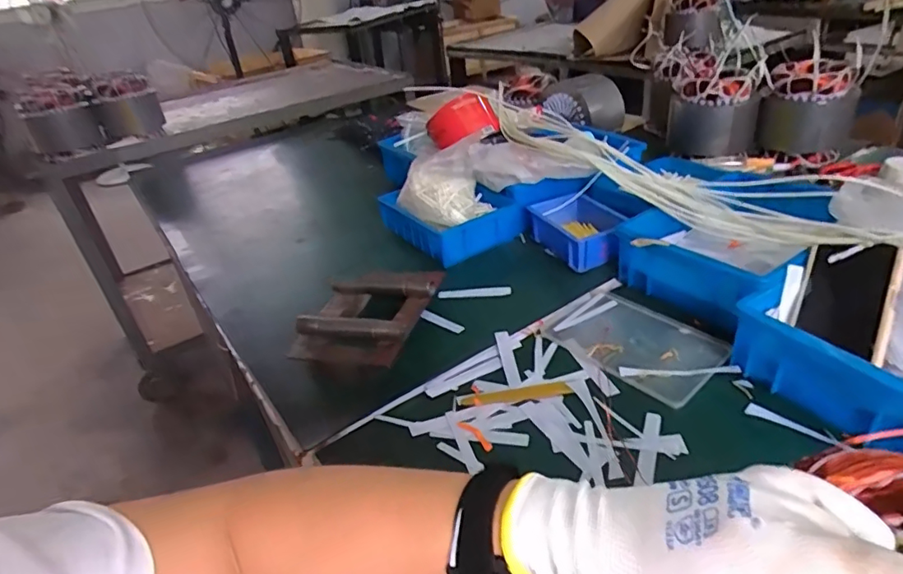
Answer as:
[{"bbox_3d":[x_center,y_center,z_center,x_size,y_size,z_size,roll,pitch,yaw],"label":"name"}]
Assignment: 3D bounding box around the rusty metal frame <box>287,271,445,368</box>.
[{"bbox_3d":[-0.101,0.033,0.672,0.144,0.050,0.196,1,33,14],"label":"rusty metal frame"}]

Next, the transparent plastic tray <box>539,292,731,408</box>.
[{"bbox_3d":[0.213,0.061,0.622,0.126,0.010,0.180,-29,38,-30],"label":"transparent plastic tray"}]

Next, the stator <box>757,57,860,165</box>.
[{"bbox_3d":[0.655,-0.323,0.988,0.142,0.154,0.129,15,39,32],"label":"stator"}]

